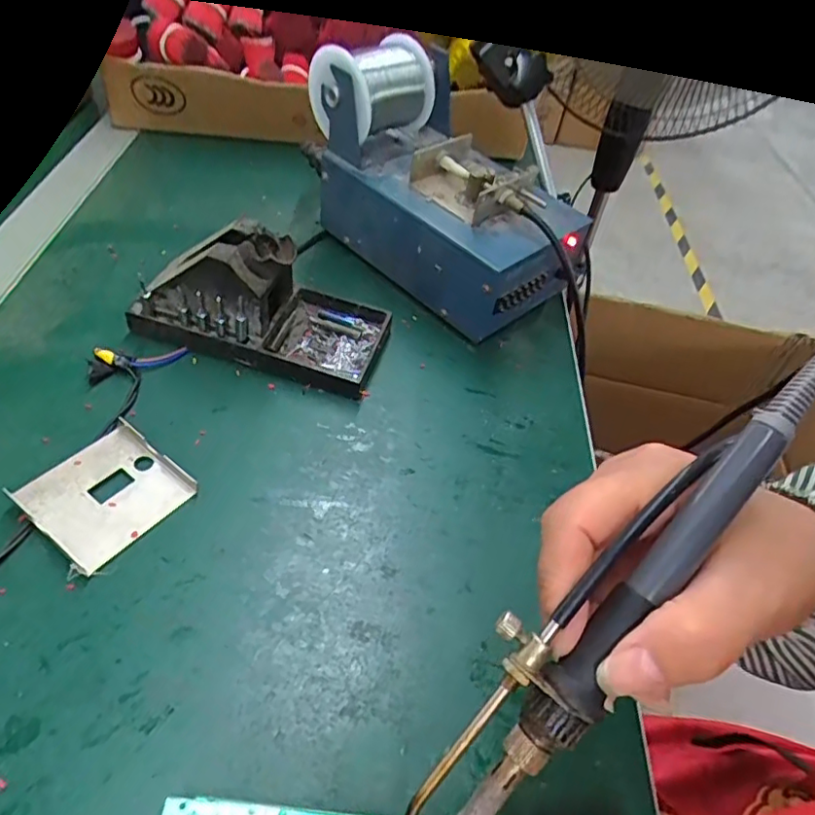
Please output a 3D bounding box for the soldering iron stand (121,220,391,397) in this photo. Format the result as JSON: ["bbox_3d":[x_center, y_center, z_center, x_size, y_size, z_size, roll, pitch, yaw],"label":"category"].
[{"bbox_3d":[-0.091,-0.079,0.387,0.158,0.060,0.089,20,49,9],"label":"soldering iron stand"}]

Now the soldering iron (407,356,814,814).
[{"bbox_3d":[0.062,0.059,0.183,0.031,0.017,0.206,39,87,27],"label":"soldering iron"}]

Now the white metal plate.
[{"bbox_3d":[-0.161,0.044,0.318,0.066,0.015,0.069,33,52,18],"label":"white metal plate"}]

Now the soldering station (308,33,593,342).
[{"bbox_3d":[0.032,-0.174,0.453,0.122,0.122,0.201,-33,62,-32],"label":"soldering station"}]

